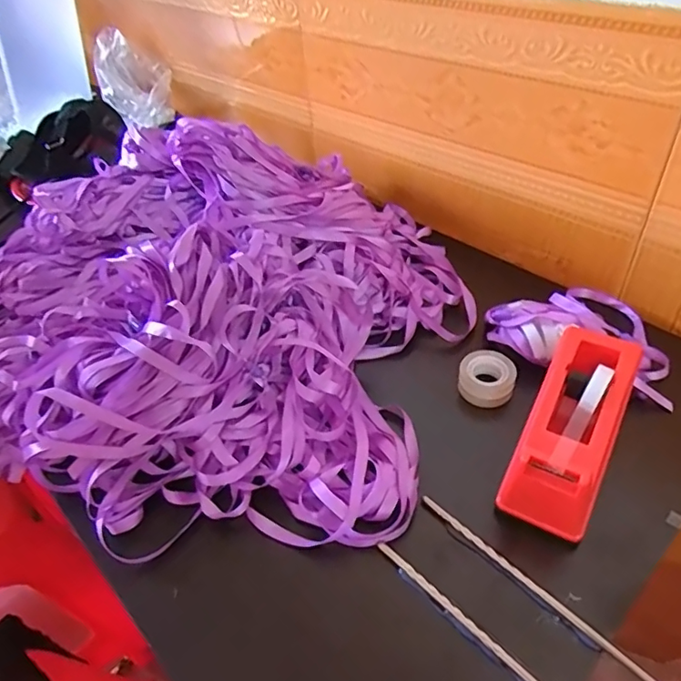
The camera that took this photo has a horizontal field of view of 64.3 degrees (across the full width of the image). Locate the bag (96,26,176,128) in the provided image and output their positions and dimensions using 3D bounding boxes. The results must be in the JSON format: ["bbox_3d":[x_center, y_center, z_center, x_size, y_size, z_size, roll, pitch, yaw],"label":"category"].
[{"bbox_3d":[-0.361,-0.451,0.958,0.121,0.127,0.123,-21,47,-13],"label":"bag"}]

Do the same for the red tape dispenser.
[{"bbox_3d":[0.173,0.064,0.405,0.061,0.064,0.155,20,50,25],"label":"red tape dispenser"}]

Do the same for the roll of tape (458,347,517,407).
[{"bbox_3d":[0.131,0.033,0.483,0.046,0.026,0.044,-4,44,4],"label":"roll of tape"}]

